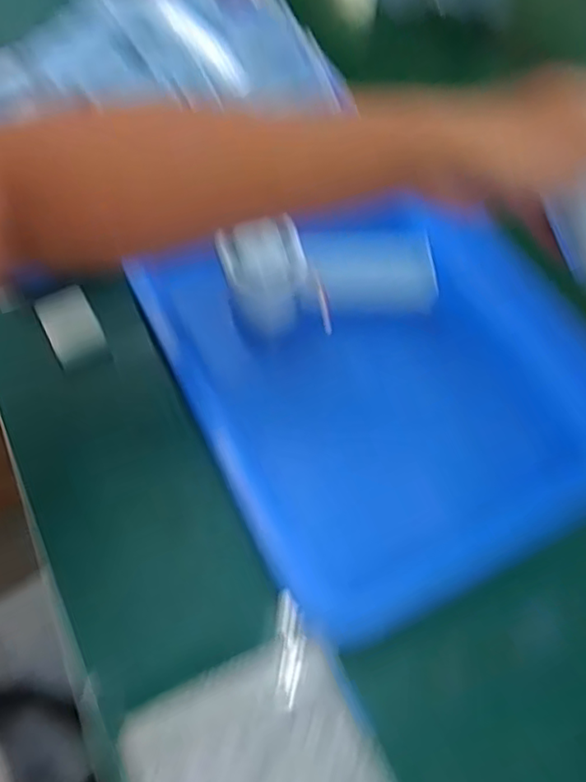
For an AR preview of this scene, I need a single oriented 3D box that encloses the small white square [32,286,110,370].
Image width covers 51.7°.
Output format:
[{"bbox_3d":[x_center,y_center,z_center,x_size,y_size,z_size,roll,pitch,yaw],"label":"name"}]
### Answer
[{"bbox_3d":[-0.167,-0.047,0.456,0.041,0.004,0.056,-23,90,4],"label":"small white square"}]

